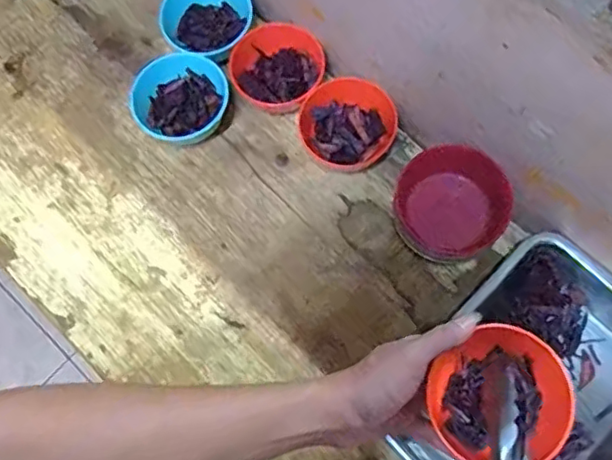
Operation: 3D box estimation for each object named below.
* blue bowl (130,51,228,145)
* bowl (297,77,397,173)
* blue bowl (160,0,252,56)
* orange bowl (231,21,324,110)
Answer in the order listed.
[{"bbox_3d":[-0.147,-0.150,0.729,0.110,0.059,0.095,-33,73,-8],"label":"blue bowl"},{"bbox_3d":[0.050,-0.123,0.718,0.106,0.047,0.100,-1,71,2],"label":"bowl"},{"bbox_3d":[-0.117,-0.261,0.765,0.101,0.058,0.098,-1,71,2],"label":"blue bowl"},{"bbox_3d":[-0.030,-0.190,0.736,0.102,0.057,0.108,-1,71,2],"label":"orange bowl"}]

